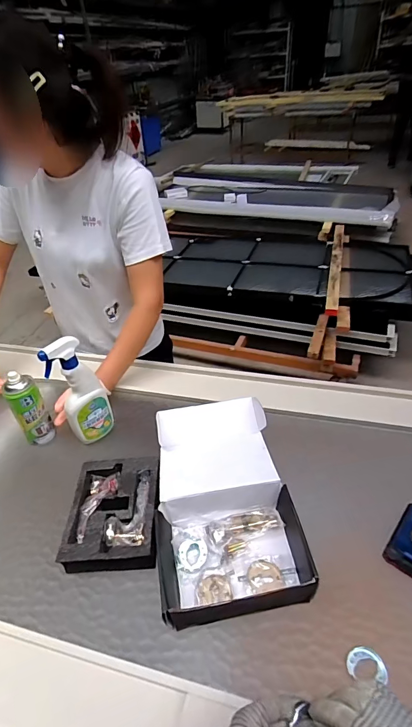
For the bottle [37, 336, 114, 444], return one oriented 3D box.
[{"bbox_3d":[-0.260,0.058,0.793,0.054,0.244,0.087,20,47,28],"label":"bottle"}]

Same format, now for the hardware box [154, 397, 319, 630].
[{"bbox_3d":[0.026,0.231,0.692,0.219,0.064,0.388,-9,40,-3],"label":"hardware box"}]

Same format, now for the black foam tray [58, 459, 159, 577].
[{"bbox_3d":[-0.159,0.266,0.685,0.156,0.051,0.193,-4,40,3],"label":"black foam tray"}]

